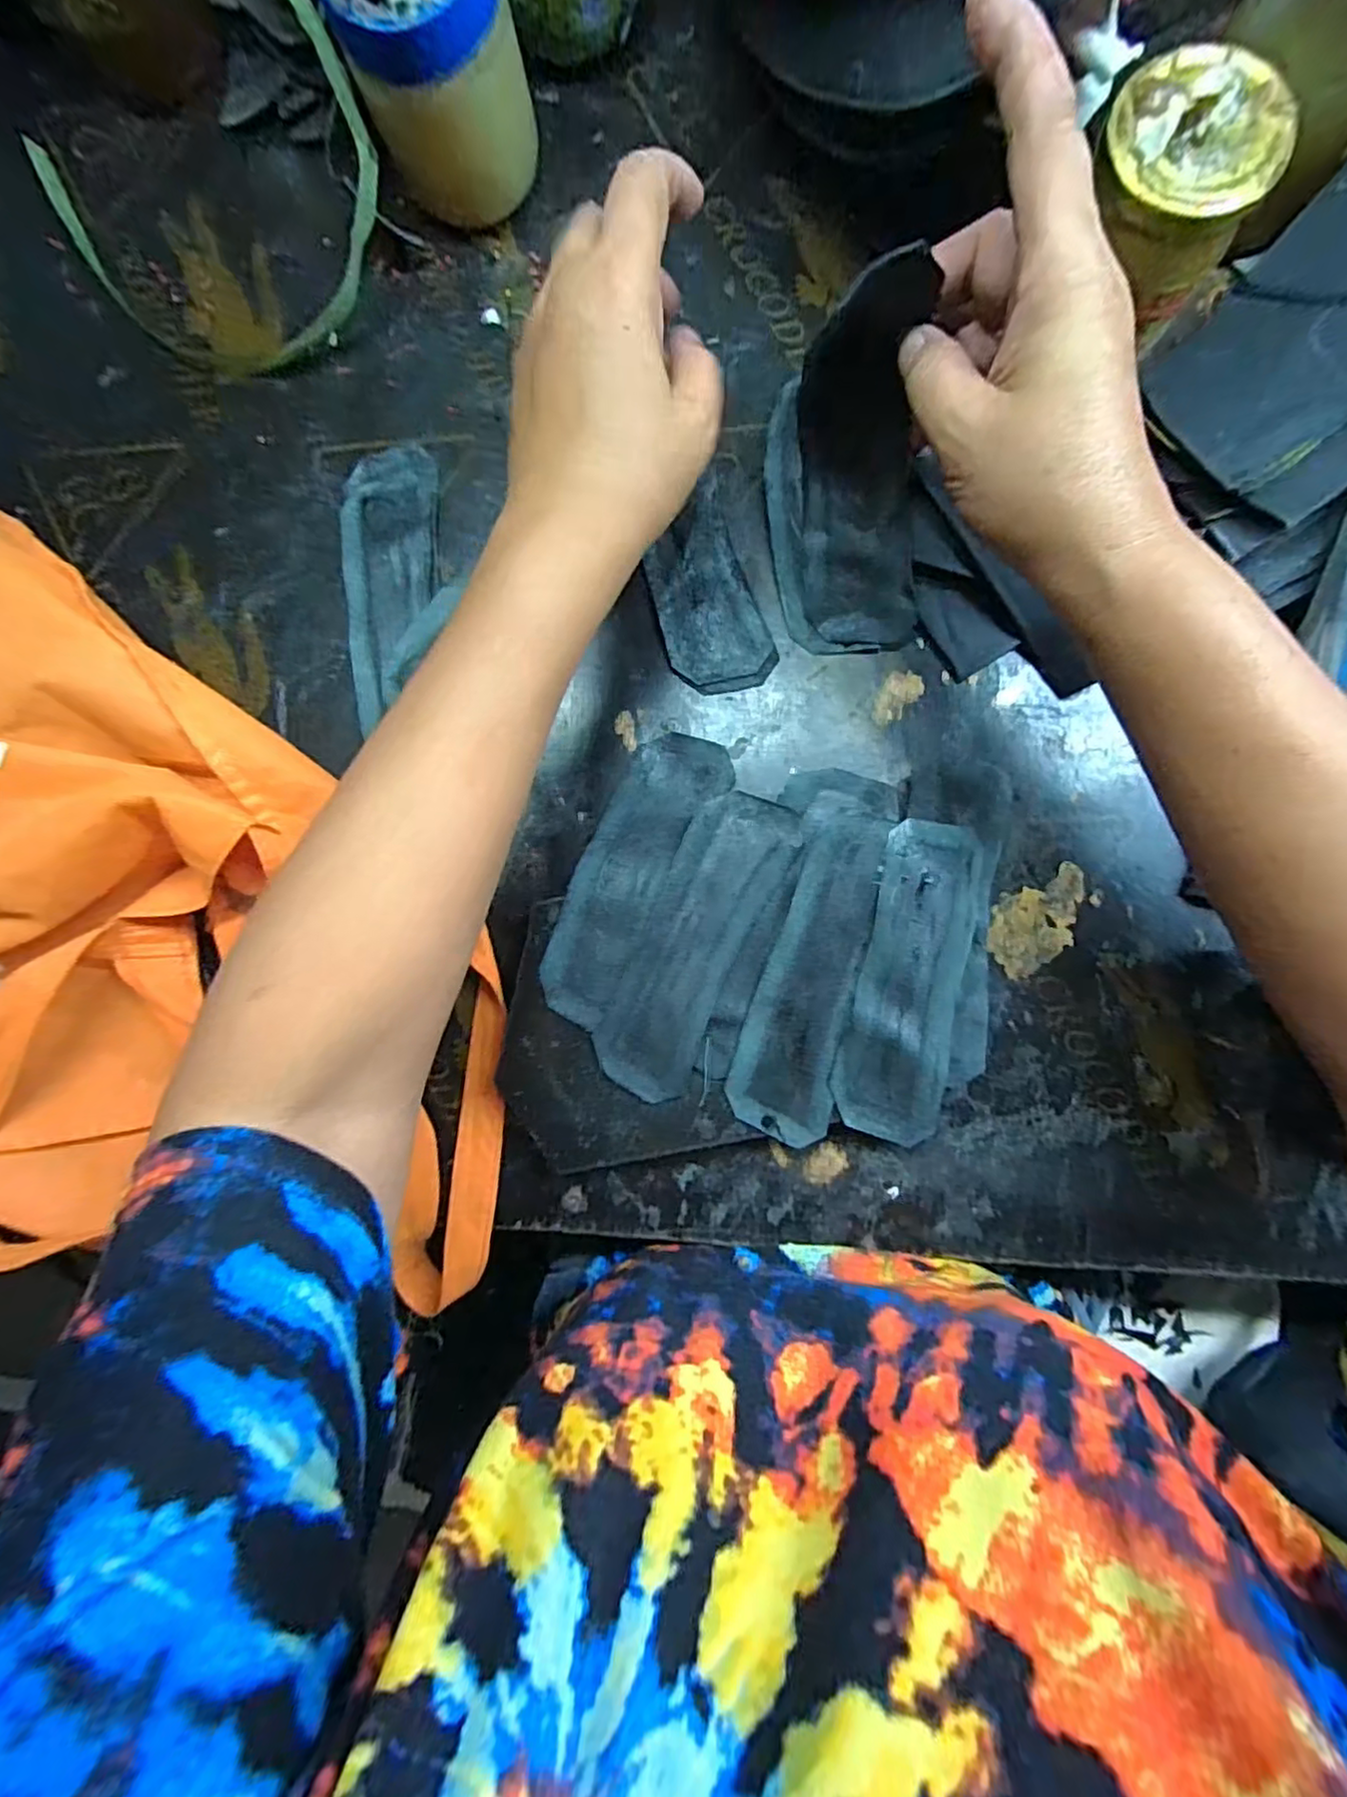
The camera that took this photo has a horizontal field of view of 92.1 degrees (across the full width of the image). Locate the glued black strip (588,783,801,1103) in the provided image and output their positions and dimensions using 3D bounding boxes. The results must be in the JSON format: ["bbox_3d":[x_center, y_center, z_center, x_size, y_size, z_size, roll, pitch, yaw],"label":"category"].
[{"bbox_3d":[0.010,0.022,0.307,0.047,0.004,0.148,25,92,8],"label":"glued black strip"}]

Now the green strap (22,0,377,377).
[{"bbox_3d":[-0.248,-0.355,0.329,0.208,0.055,0.137,-5,97,2],"label":"green strap"}]

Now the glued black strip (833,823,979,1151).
[{"bbox_3d":[0.108,0.037,0.300,0.047,0.012,0.144,11,90,2],"label":"glued black strip"}]

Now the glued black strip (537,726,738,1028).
[{"bbox_3d":[-0.021,-0.014,0.318,0.047,0.020,0.151,25,80,-2],"label":"glued black strip"}]

